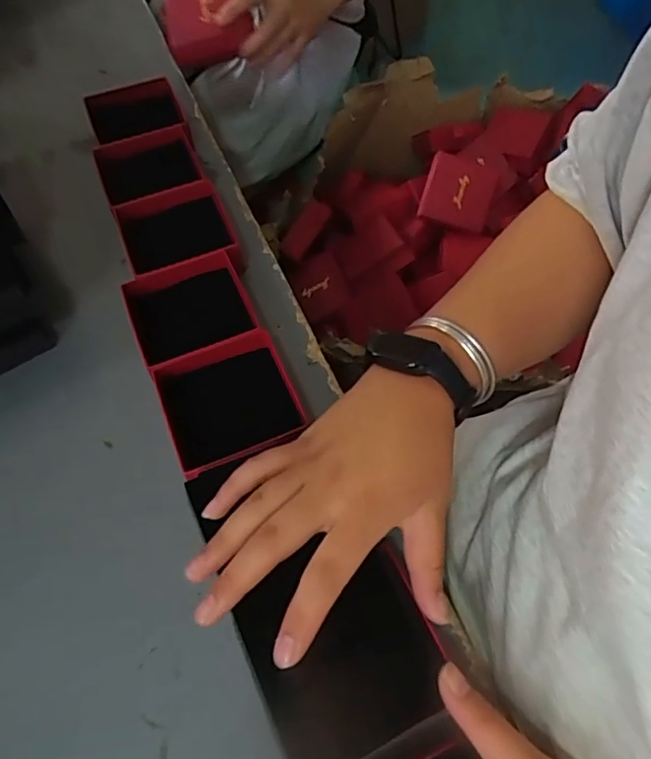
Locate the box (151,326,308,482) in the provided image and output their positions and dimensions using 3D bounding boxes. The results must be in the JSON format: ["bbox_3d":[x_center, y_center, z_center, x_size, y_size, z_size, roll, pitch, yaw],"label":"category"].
[{"bbox_3d":[-0.067,0.021,0.396,0.089,0.037,0.093,-21,61,-11],"label":"box"}]

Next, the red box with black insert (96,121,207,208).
[{"bbox_3d":[-0.157,-0.186,0.516,0.091,0.039,0.087,-21,61,-11],"label":"red box with black insert"}]

